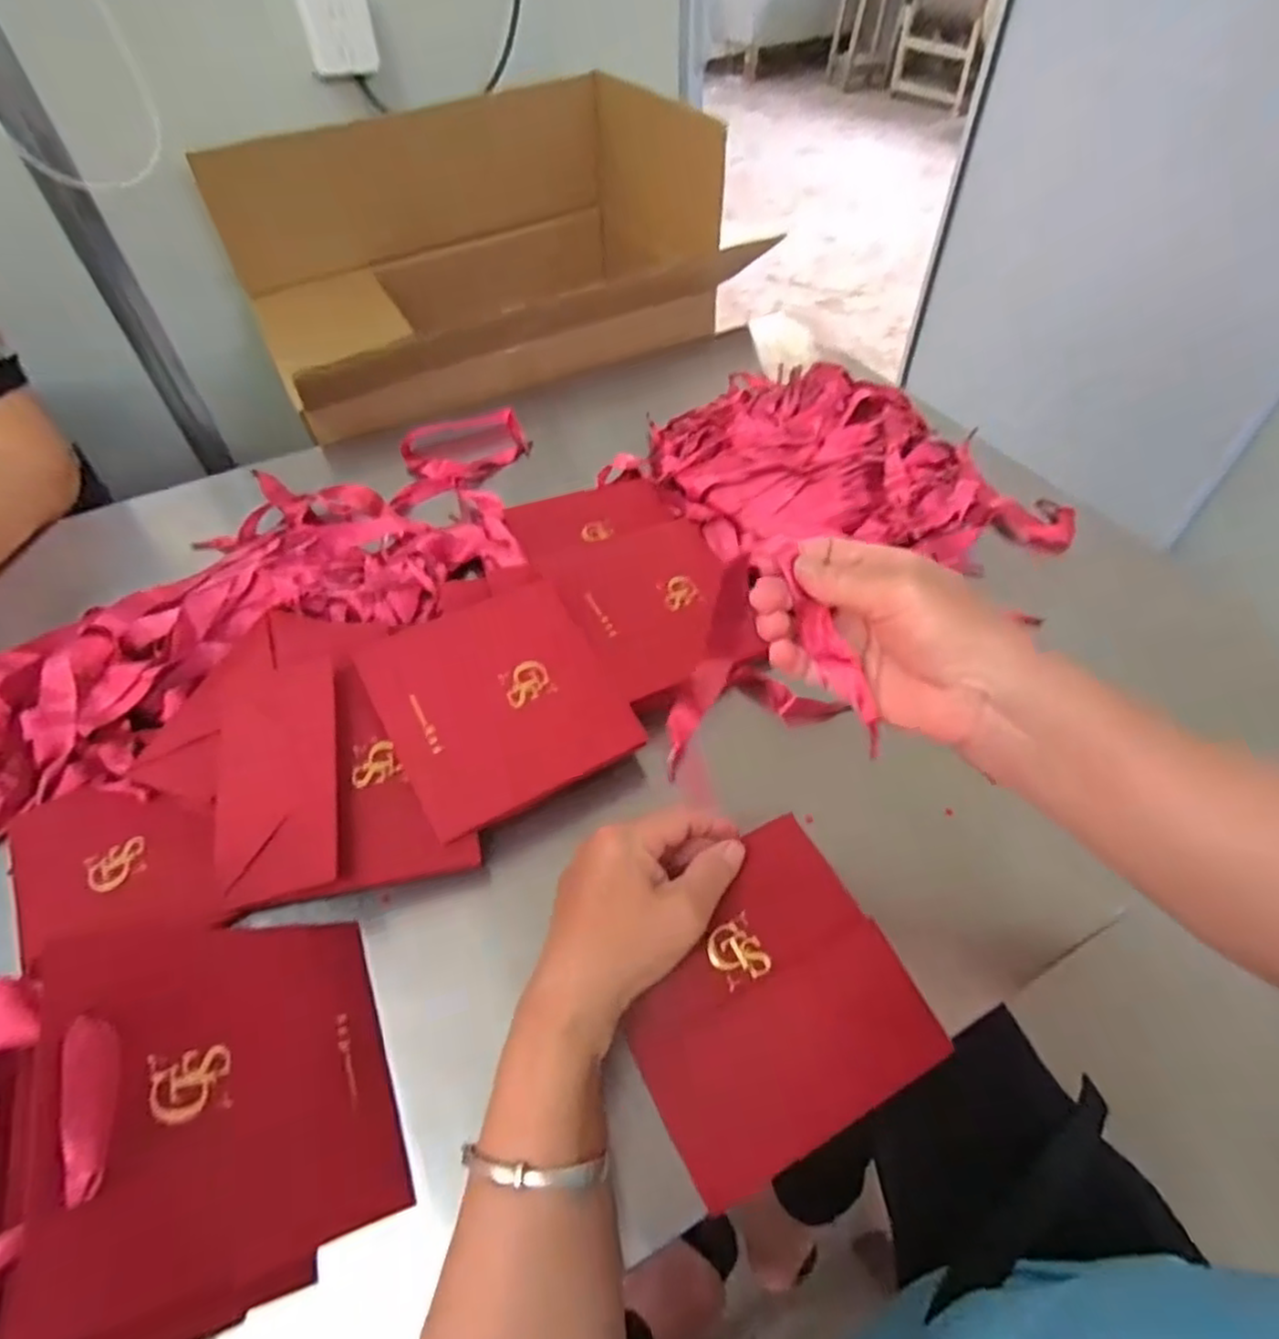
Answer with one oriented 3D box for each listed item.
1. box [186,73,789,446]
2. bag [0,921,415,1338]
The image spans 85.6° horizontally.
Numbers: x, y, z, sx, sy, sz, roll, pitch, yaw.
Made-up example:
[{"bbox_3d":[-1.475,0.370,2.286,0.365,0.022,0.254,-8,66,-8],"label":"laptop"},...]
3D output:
[{"bbox_3d":[-0.244,-0.602,1.003,0.595,0.273,0.420,-23,53,-16],"label":"box"},{"bbox_3d":[-0.183,0.176,0.305,0.035,0.139,0.147,-44,53,19],"label":"bag"}]

